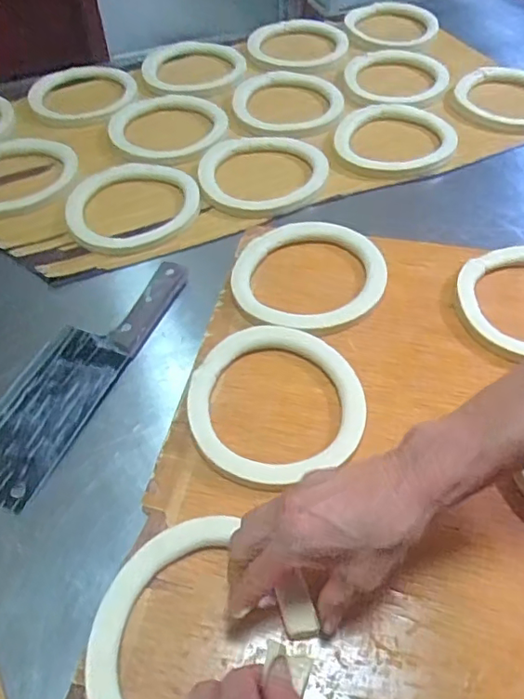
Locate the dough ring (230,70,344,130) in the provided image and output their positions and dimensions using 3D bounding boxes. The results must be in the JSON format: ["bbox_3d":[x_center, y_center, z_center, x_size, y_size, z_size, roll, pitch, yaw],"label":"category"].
[{"bbox_3d":[0.038,-0.353,0.792,0.151,0.014,0.157,4,52,5],"label":"dough ring"}]

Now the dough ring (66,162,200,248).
[{"bbox_3d":[-0.153,-0.175,0.667,0.153,0.023,0.153,-1,52,1],"label":"dough ring"}]

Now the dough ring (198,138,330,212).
[{"bbox_3d":[0.004,-0.224,0.699,0.158,0.022,0.158,-1,52,1],"label":"dough ring"}]

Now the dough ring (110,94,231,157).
[{"bbox_3d":[-0.128,-0.310,0.769,0.156,0.018,0.156,-1,52,1],"label":"dough ring"}]

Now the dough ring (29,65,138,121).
[{"bbox_3d":[-0.264,-0.380,0.827,0.151,0.026,0.151,-1,52,1],"label":"dough ring"}]

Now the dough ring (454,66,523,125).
[{"bbox_3d":[0.352,-0.357,0.786,0.152,0.020,0.153,1,47,-1],"label":"dough ring"}]

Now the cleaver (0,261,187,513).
[{"bbox_3d":[-0.170,0.014,0.521,0.079,0.018,0.272,21,55,17],"label":"cleaver"}]

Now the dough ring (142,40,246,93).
[{"bbox_3d":[-0.104,-0.435,0.858,0.155,0.022,0.155,-1,52,1],"label":"dough ring"}]

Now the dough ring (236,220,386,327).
[{"bbox_3d":[0.047,-0.078,0.582,0.155,0.012,0.151,-1,52,1],"label":"dough ring"}]

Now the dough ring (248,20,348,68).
[{"bbox_3d":[0.065,-0.493,0.895,0.153,0.023,0.153,1,47,-1],"label":"dough ring"}]

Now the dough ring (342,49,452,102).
[{"bbox_3d":[0.198,-0.400,0.816,0.148,0.016,0.168,5,47,3],"label":"dough ring"}]

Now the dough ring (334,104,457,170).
[{"bbox_3d":[0.173,-0.273,0.726,0.151,0.015,0.141,-1,52,1],"label":"dough ring"}]

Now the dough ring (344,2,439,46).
[{"bbox_3d":[0.213,-0.537,0.922,0.148,0.020,0.148,11,48,9],"label":"dough ring"}]

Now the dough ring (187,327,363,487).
[{"bbox_3d":[0.012,0.041,0.483,0.150,0.023,0.154,-1,52,1],"label":"dough ring"}]

